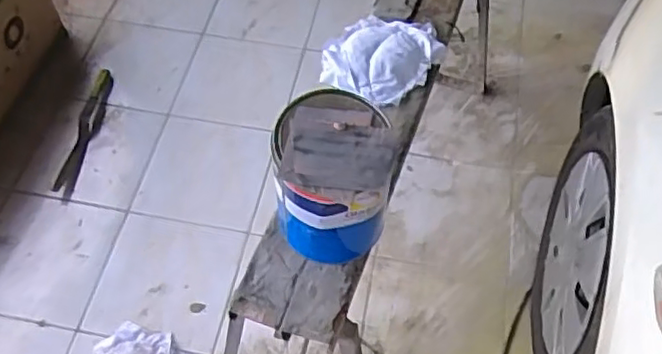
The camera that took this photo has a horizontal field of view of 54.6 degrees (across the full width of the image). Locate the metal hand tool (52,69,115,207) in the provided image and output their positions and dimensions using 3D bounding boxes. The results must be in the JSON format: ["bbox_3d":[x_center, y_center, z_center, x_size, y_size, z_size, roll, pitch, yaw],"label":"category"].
[{"bbox_3d":[-0.640,-0.119,1.680,0.056,0.035,0.404,6,57,6],"label":"metal hand tool"}]

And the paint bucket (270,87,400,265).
[{"bbox_3d":[0.006,0.012,0.916,0.148,0.221,0.154,0,57,0],"label":"paint bucket"}]

